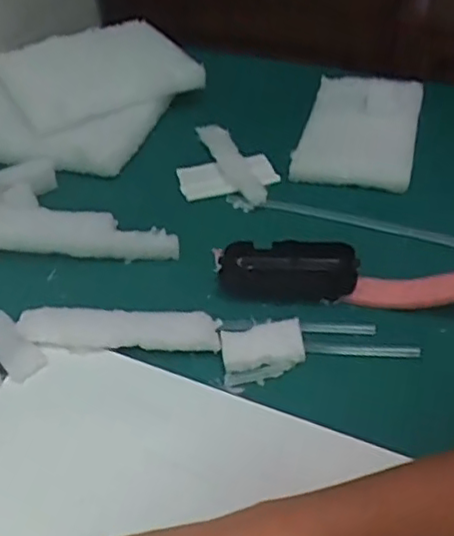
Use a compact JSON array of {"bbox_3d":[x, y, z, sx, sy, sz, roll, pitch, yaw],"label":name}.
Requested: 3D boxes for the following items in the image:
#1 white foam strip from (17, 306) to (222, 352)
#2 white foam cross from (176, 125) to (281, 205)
[{"bbox_3d":[-0.083,0.046,0.507,0.153,0.013,0.035,1,43,4],"label":"white foam strip"},{"bbox_3d":[0.000,-0.113,0.687,0.097,0.006,0.141,-2,42,1],"label":"white foam cross"}]

